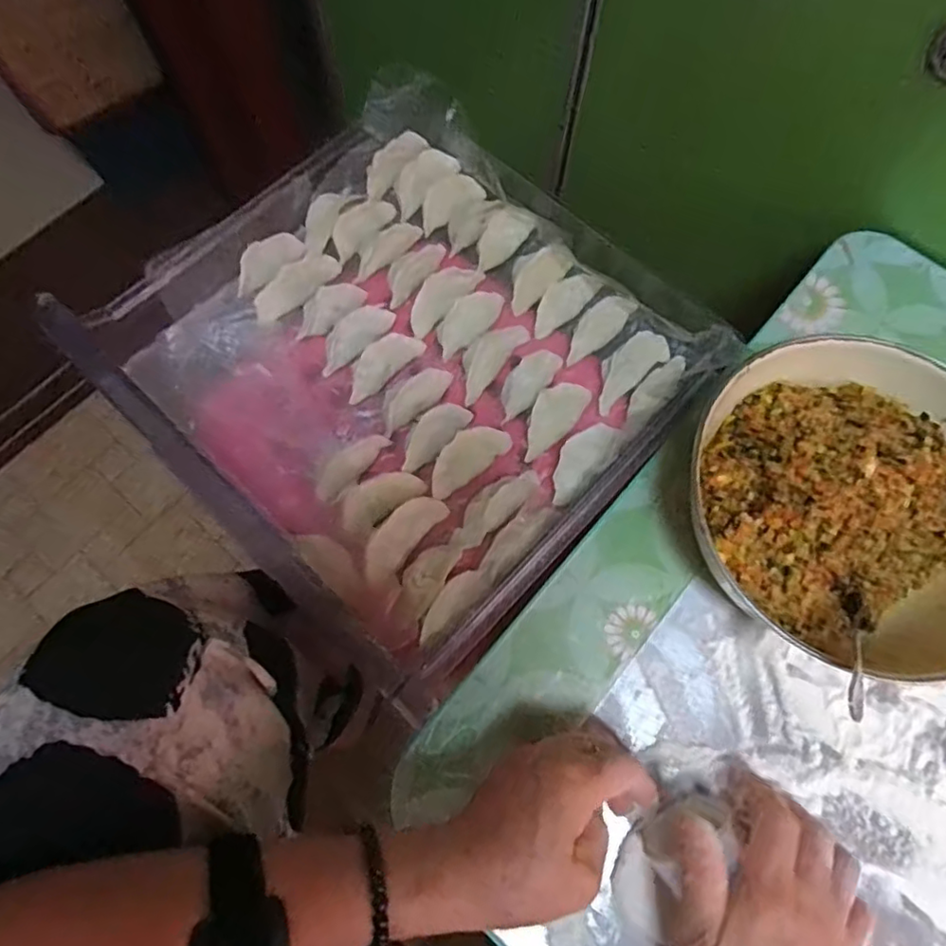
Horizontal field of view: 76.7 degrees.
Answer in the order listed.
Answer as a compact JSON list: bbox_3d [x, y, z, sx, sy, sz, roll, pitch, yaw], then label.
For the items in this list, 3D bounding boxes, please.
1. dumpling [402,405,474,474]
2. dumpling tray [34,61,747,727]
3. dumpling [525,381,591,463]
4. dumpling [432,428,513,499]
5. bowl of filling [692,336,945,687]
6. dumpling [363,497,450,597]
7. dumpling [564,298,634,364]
[{"bbox_3d":[-0.031,-0.031,0.472,0.022,0.025,0.069,39,75,13],"label":"dumpling"},{"bbox_3d":[-0.048,-0.094,0.474,0.380,0.070,0.368,42,76,14],"label":"dumpling tray"},{"bbox_3d":[0.063,-0.043,0.472,0.032,0.027,0.076,35,74,12],"label":"dumpling"},{"bbox_3d":[-0.004,-0.013,0.464,0.074,0.017,0.029,-35,73,-11],"label":"dumpling"},{"bbox_3d":[0.240,0.014,0.389,0.195,0.086,0.203,0,70,0],"label":"bowl of filling"},{"bbox_3d":[-0.052,0.049,0.439,0.032,0.026,0.079,27,72,10],"label":"dumpling"},{"bbox_3d":[0.102,-0.120,0.499,0.070,0.016,0.026,-44,75,1],"label":"dumpling"}]

